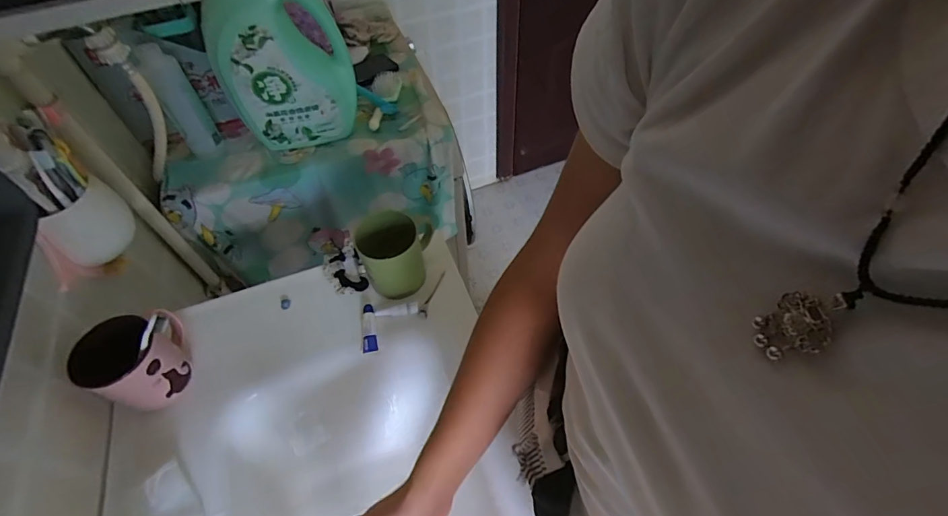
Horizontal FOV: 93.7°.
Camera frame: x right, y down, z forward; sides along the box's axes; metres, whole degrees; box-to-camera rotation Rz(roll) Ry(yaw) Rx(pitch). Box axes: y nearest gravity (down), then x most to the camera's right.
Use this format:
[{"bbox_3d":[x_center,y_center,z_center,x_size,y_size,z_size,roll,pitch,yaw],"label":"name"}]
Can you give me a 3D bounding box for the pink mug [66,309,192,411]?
[{"bbox_3d":[-0.417,0.120,0.555,0.113,0.103,0.109,-2,54,2],"label":"pink mug"}]

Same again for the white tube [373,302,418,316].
[{"bbox_3d":[-0.109,0.075,0.631,0.060,0.014,0.021,-11,54,-4],"label":"white tube"}]

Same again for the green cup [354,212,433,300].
[{"bbox_3d":[-0.104,-0.007,0.629,0.103,0.099,0.085,-14,55,-7],"label":"green cup"}]

